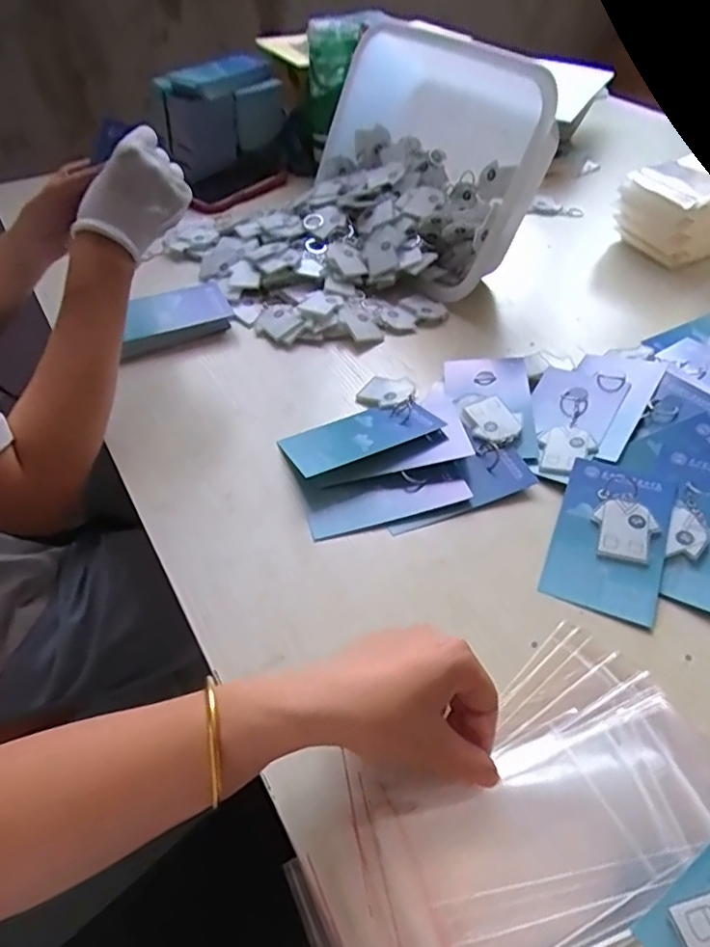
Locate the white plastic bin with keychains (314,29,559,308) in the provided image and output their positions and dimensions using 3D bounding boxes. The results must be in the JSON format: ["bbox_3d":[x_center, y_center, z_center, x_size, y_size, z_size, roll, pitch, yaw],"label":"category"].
[{"bbox_3d":[0.097,-0.405,0.776,0.107,0.227,0.376,3,41,-43],"label":"white plastic bin with keychains"}]

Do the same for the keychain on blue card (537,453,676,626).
[{"bbox_3d":[0.196,0.046,0.470,0.079,0.013,0.131,18,50,18],"label":"keychain on blue card"}]

